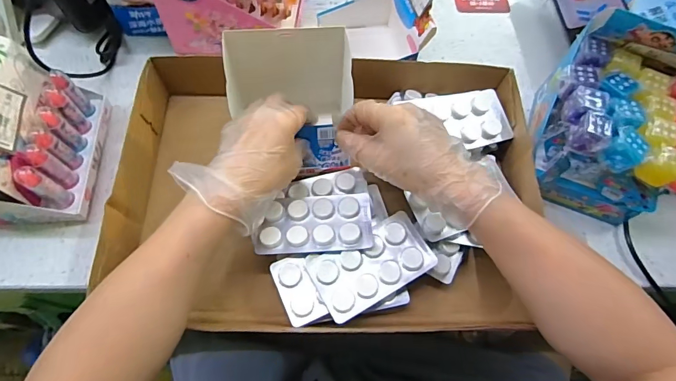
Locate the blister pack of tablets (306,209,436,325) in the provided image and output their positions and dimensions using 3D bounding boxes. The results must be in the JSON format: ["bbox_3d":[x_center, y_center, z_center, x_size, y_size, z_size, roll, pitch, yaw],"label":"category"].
[{"bbox_3d":[0.033,0.069,0.383,0.112,0.008,0.063,-26,70,-13],"label":"blister pack of tablets"}]

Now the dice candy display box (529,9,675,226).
[{"bbox_3d":[0.287,-0.073,0.421,0.131,0.144,0.157,13,66,4],"label":"dice candy display box"}]

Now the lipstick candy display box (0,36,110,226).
[{"bbox_3d":[-0.322,-0.059,0.412,0.104,0.120,0.158,-1,66,-3],"label":"lipstick candy display box"}]

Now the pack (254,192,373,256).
[{"bbox_3d":[-0.023,0.032,0.402,0.112,0.013,0.057,-2,62,1],"label":"pack"}]

